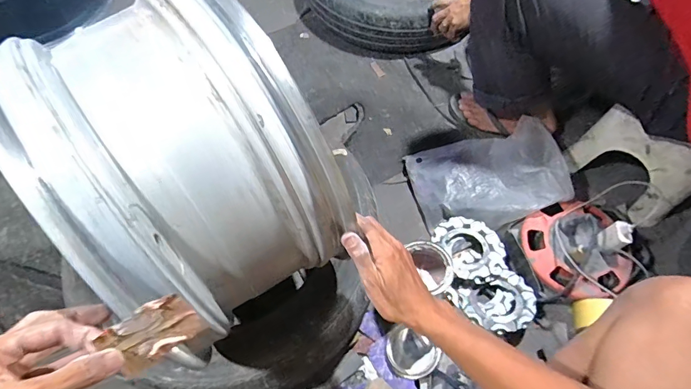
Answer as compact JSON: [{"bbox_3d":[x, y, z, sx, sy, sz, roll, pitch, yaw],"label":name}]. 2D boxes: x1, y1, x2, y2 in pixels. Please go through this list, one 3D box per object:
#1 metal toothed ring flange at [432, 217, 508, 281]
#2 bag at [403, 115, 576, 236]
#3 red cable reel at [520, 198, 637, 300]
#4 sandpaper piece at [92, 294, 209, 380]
[{"bbox_3d":[0.256,0.109,0.828,0.117,0.033,0.139,-18,61,-9],"label":"metal toothed ring flange"},{"bbox_3d":[0.290,-0.041,0.856,0.300,0.046,0.212,-20,61,17],"label":"bag"},{"bbox_3d":[0.441,0.097,0.751,0.172,0.116,0.176,0,60,1],"label":"red cable reel"},{"bbox_3d":[-0.151,0.109,0.318,0.066,0.053,0.008,-30,36,-14],"label":"sandpaper piece"}]

